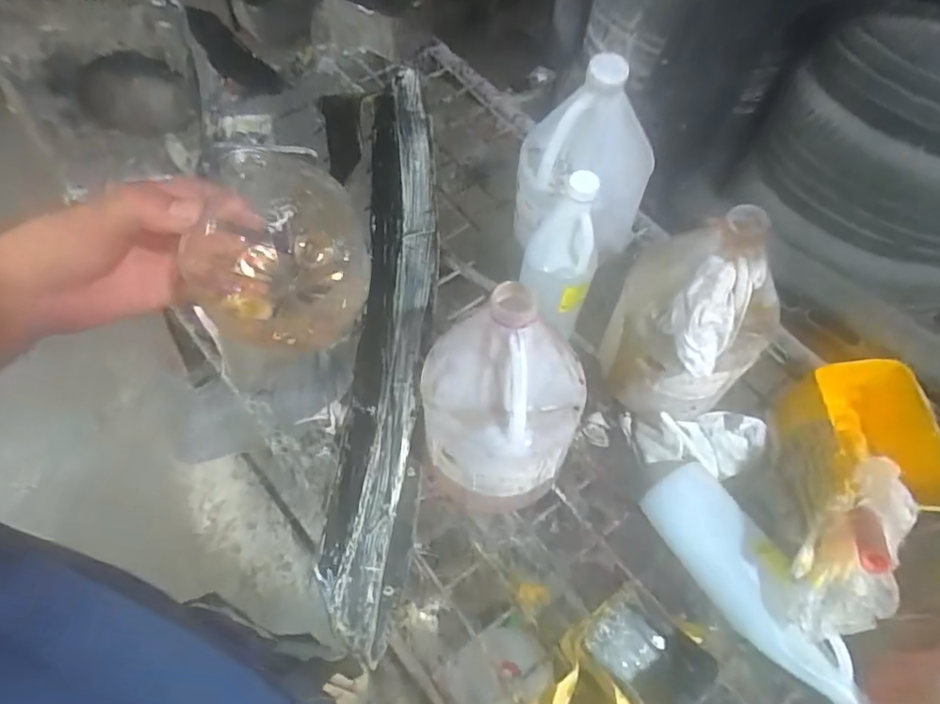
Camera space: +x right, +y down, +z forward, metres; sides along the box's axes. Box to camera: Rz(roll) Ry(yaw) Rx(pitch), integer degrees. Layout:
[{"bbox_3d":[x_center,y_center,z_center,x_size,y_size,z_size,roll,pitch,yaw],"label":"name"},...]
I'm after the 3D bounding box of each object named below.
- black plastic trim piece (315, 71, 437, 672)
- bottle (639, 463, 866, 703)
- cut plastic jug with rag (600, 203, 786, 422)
[{"bbox_3d":[-0.101,-0.067,0.787,0.106,0.090,0.833,1,57,-1],"label":"black plastic trim piece"},{"bbox_3d":[0.277,0.233,0.597,0.067,0.072,0.257,-27,62,-18],"label":"bottle"},{"bbox_3d":[0.232,-0.036,0.635,0.137,0.252,0.154,-14,59,-10],"label":"cut plastic jug with rag"}]

